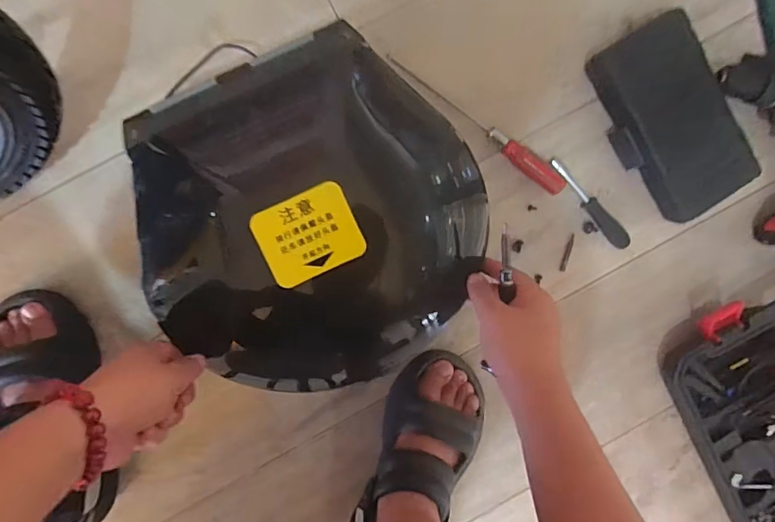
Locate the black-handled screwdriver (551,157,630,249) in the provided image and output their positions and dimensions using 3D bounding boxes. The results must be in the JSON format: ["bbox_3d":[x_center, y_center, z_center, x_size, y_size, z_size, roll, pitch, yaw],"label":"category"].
[{"bbox_3d":[0.250,-0.071,0.586,0.024,0.015,0.139,-41,97,0],"label":"black-handled screwdriver"}]

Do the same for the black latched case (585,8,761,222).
[{"bbox_3d":[0.333,-0.163,0.560,0.123,0.062,0.223,-31,97,-1],"label":"black latched case"}]

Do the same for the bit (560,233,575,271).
[{"bbox_3d":[0.224,-0.010,0.596,0.009,0.004,0.048,13,94,-6],"label":"bit"}]

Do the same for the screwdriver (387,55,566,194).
[{"bbox_3d":[0.110,-0.164,0.559,0.249,0.032,0.030,39,91,-7],"label":"screwdriver"}]

